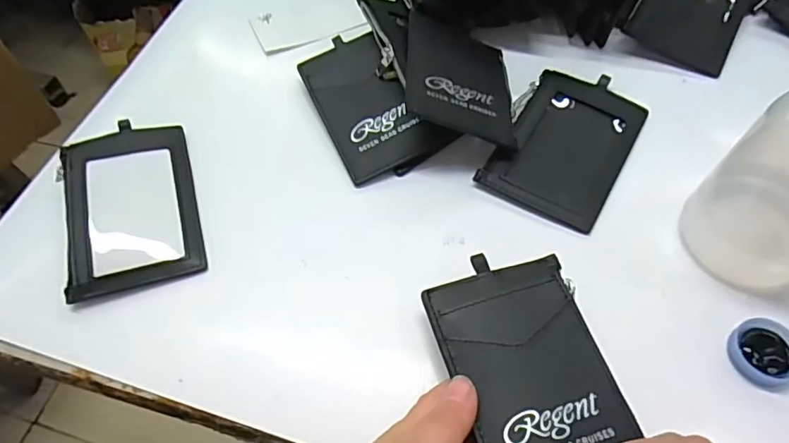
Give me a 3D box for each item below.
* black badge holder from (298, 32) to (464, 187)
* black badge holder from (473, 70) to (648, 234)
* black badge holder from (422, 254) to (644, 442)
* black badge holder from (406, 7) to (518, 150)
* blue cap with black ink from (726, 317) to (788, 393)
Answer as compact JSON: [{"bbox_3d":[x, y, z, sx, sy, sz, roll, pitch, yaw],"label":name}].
[{"bbox_3d":[-0.019,-0.081,0.357,0.066,0.008,0.111,-28,63,-4],"label":"black badge holder"},{"bbox_3d":[0.108,-0.051,0.336,0.075,0.010,0.114,25,64,18],"label":"black badge holder"},{"bbox_3d":[0.062,0.067,0.245,0.070,0.007,0.107,-17,59,-7],"label":"black badge holder"},{"bbox_3d":[0.043,-0.096,0.346,0.072,0.007,0.115,16,48,-15],"label":"black badge holder"},{"bbox_3d":[0.180,0.064,0.258,0.030,0.012,0.032,-2,59,3],"label":"blue cap with black ink"}]

